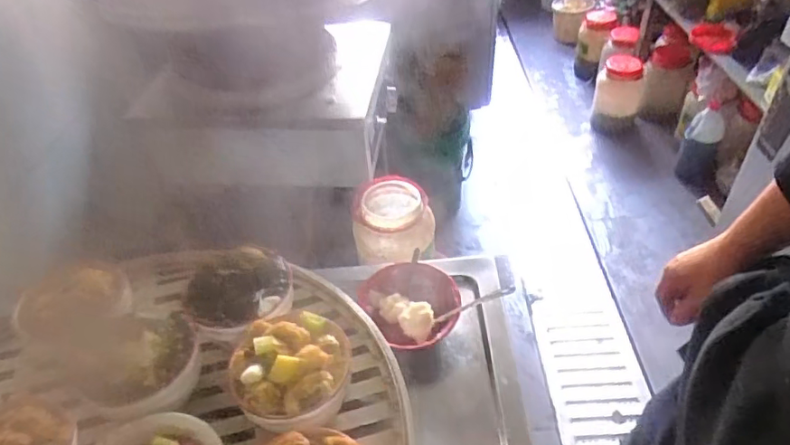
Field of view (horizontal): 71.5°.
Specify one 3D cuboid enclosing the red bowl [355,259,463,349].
[{"bbox_3d":[0.026,0.145,0.941,0.164,0.062,0.186,-29,47,-23],"label":"red bowl"}]

